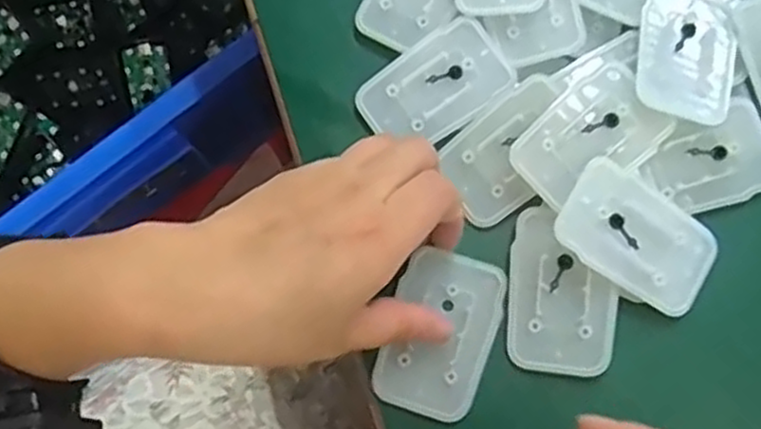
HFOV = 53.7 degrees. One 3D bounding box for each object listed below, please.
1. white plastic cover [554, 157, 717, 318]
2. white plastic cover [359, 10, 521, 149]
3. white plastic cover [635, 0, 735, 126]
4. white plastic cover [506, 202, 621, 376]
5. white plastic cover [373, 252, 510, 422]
[{"bbox_3d":[0.108,0.010,0.317,0.067,0.004,0.042,35,81,-5],"label":"white plastic cover"},{"bbox_3d":[0.026,-0.059,0.349,0.068,0.004,0.043,-36,80,2],"label":"white plastic cover"},{"bbox_3d":[0.137,-0.074,0.337,0.043,0.007,0.065,12,72,4],"label":"white plastic cover"},{"bbox_3d":[0.078,0.032,0.320,0.044,0.004,0.068,2,82,11],"label":"white plastic cover"},{"bbox_3d":[0.026,0.050,0.324,0.044,0.007,0.070,17,72,5],"label":"white plastic cover"}]

